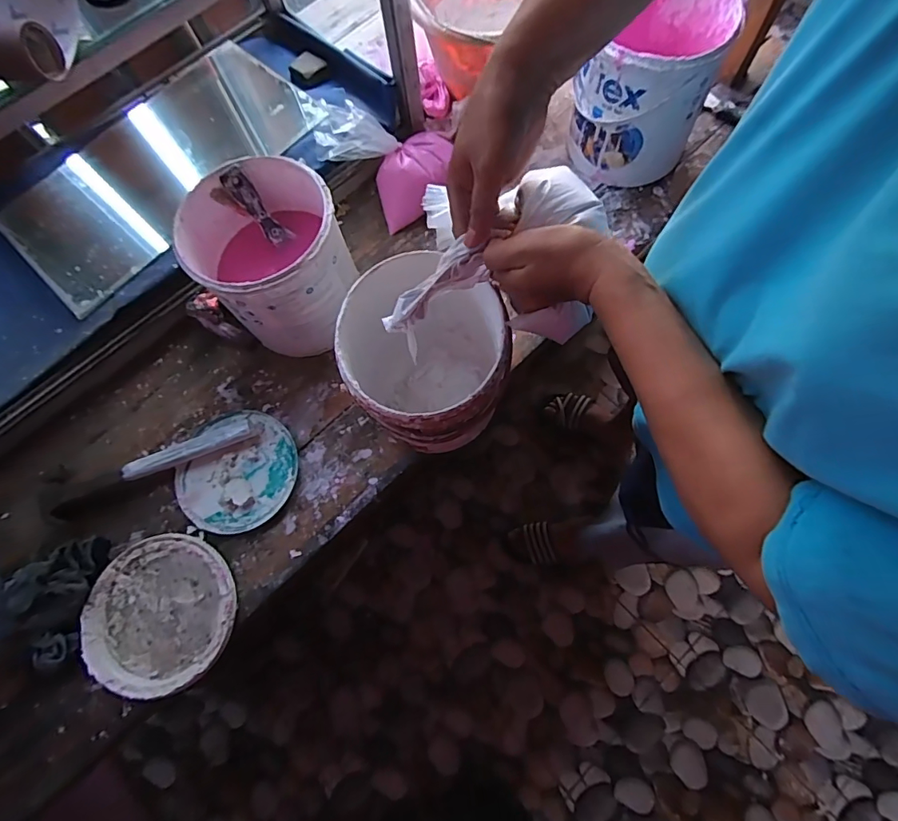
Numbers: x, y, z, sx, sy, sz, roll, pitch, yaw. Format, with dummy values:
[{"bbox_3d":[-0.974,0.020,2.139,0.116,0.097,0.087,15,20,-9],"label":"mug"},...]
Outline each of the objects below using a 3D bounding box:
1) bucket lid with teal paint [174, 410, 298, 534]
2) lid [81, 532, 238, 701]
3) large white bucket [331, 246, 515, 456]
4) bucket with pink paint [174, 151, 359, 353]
[{"bbox_3d":[-0.278,0.077,0.621,0.149,0.014,0.157,-1,73,3],"label":"bucket lid with teal paint"},{"bbox_3d":[-0.349,0.243,0.575,0.176,0.012,0.172,-1,73,3],"label":"lid"},{"bbox_3d":[-0.023,-0.052,0.567,0.176,0.202,0.182,-1,73,3],"label":"large white bucket"},{"bbox_3d":[-0.216,-0.185,0.609,0.169,0.178,0.170,-1,73,3],"label":"bucket with pink paint"}]

